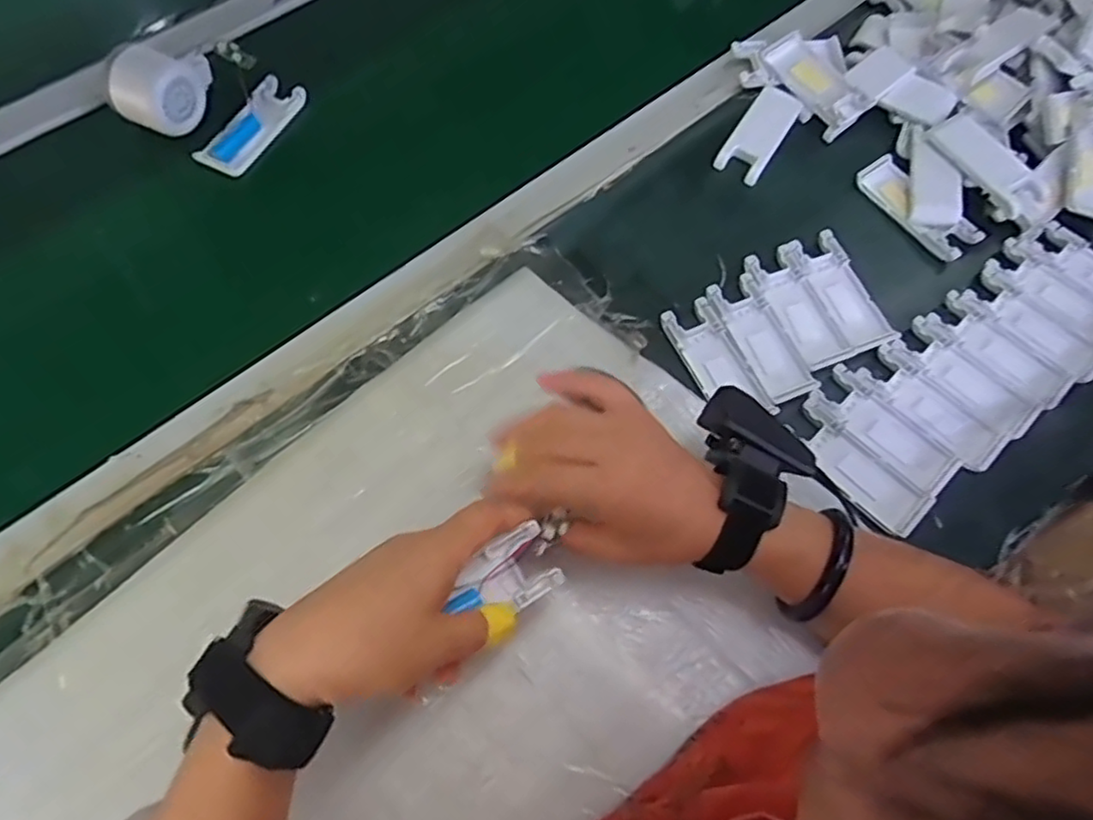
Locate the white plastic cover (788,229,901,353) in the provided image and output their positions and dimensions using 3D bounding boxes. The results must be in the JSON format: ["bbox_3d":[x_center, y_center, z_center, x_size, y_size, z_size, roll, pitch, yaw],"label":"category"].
[{"bbox_3d":[0.228,-0.091,0.522,0.042,0.014,0.101,-19,68,-10],"label":"white plastic cover"}]

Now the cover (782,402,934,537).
[{"bbox_3d":[0.213,0.039,0.466,0.042,0.007,0.101,-41,74,-18],"label":"cover"}]

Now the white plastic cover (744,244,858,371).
[{"bbox_3d":[0.194,-0.079,0.517,0.042,0.011,0.101,-21,69,-11],"label":"white plastic cover"}]

